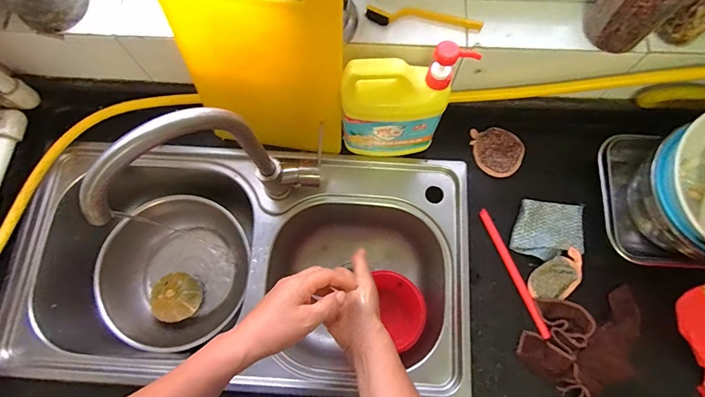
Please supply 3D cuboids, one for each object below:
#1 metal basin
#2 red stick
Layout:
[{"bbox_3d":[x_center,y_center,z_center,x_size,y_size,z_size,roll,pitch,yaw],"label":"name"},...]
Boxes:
[{"bbox_3d":[-0.342,0.146,0.771,0.254,0.103,0.293,22,75,7],"label":"metal basin"},{"bbox_3d":[0.261,0.117,0.634,0.016,0.008,0.216,-20,74,-5],"label":"red stick"}]

